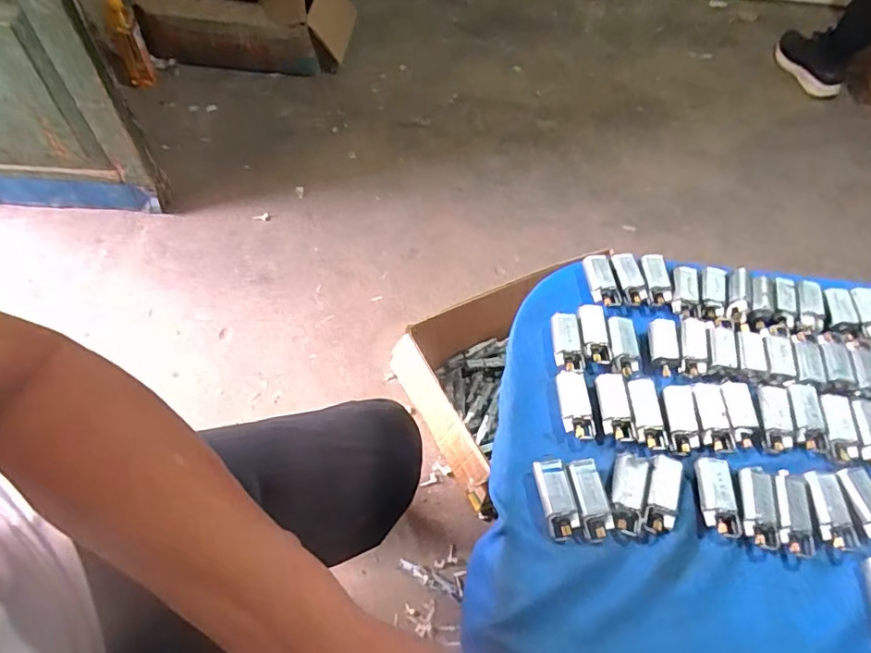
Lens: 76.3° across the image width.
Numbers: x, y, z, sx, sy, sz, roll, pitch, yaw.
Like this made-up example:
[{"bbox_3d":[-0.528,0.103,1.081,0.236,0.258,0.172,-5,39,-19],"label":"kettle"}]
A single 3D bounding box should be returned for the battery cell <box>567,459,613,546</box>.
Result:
[{"bbox_3d":[0.095,0.105,0.338,0.018,0.013,0.046,-7,58,-7],"label":"battery cell"}]

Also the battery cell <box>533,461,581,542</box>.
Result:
[{"bbox_3d":[0.074,0.105,0.338,0.018,0.012,0.046,-9,58,-8],"label":"battery cell"}]

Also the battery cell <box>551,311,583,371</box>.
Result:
[{"bbox_3d":[0.094,0.010,0.400,0.018,0.008,0.044,1,58,-2],"label":"battery cell"}]

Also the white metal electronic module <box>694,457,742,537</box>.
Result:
[{"bbox_3d":[0.172,0.104,0.340,0.020,0.005,0.046,-7,76,-5],"label":"white metal electronic module"}]

